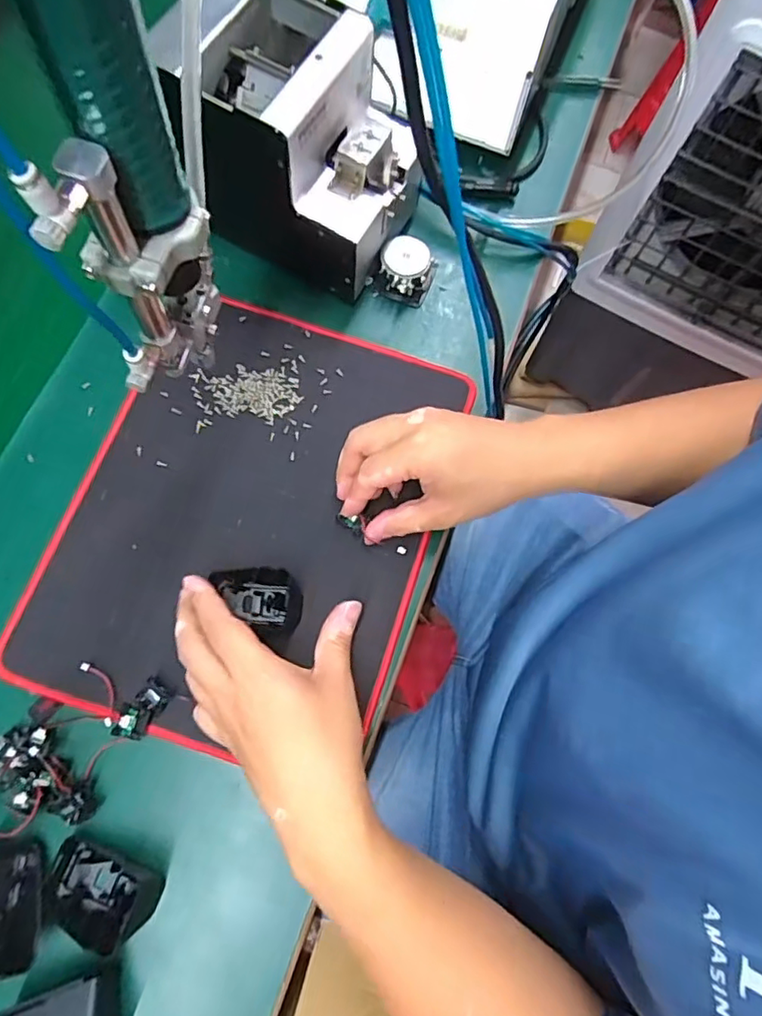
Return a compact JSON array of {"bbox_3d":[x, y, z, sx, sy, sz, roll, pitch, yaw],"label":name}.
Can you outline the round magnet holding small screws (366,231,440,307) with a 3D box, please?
[{"bbox_3d":[0.020,-0.215,0.512,0.054,0.033,0.049,16,73,0],"label":"round magnet holding small screws"}]

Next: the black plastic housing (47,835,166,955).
[{"bbox_3d":[-0.180,0.246,0.363,0.071,0.032,0.048,19,73,1],"label":"black plastic housing"}]

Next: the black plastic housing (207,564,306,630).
[{"bbox_3d":[-0.091,0.062,0.419,0.067,0.024,0.042,13,73,2],"label":"black plastic housing"}]

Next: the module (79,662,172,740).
[{"bbox_3d":[-0.182,0.136,0.400,0.065,0.009,0.042,11,73,-1],"label":"module"}]

